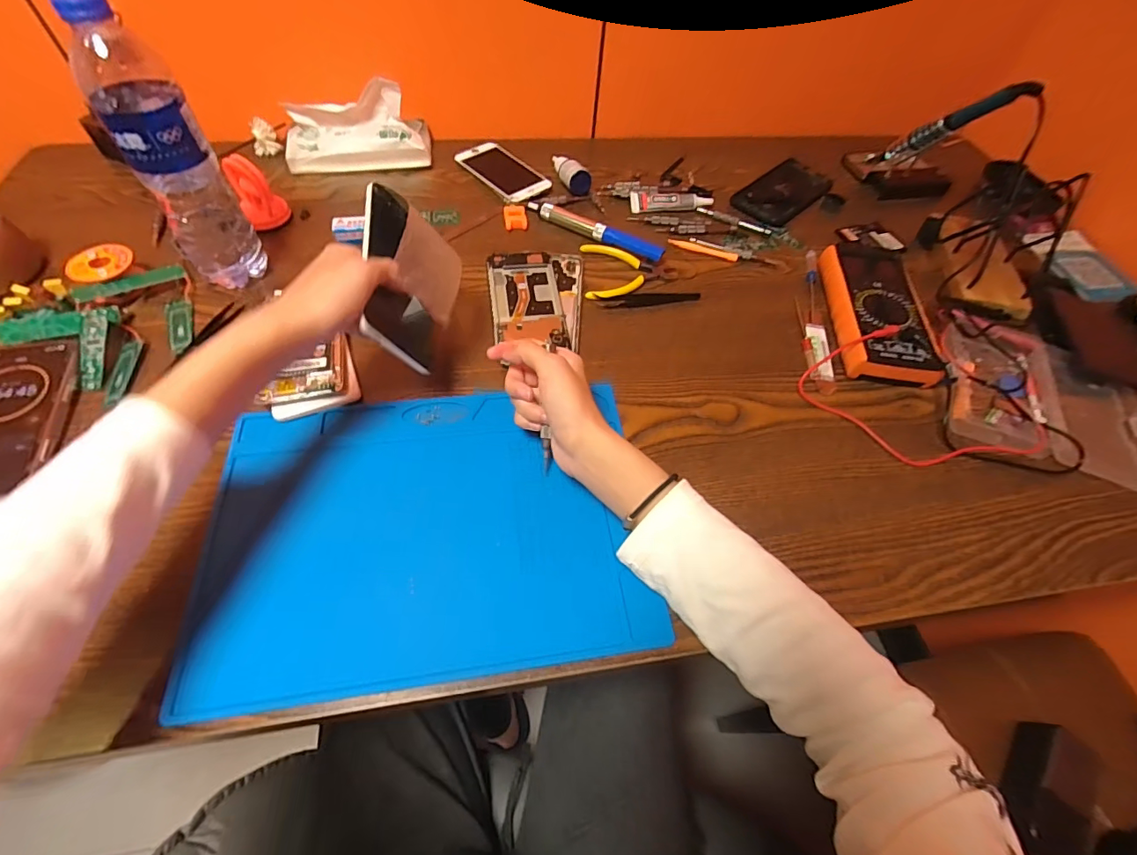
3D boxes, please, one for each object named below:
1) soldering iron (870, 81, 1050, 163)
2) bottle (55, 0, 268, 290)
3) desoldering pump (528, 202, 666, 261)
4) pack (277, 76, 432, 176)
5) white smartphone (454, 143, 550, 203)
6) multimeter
[{"bbox_3d":[0.436,-0.352,0.592,0.022,0.030,0.251,-1,11,-5],"label":"soldering iron"},{"bbox_3d":[-0.339,-0.225,0.426,0.059,0.226,0.058,-38,66,-25],"label":"bottle"},{"bbox_3d":[0.029,-0.233,0.578,0.174,0.016,0.026,23,58,11],"label":"desoldering pump"},{"bbox_3d":[-0.267,-0.373,0.620,0.176,0.079,0.066,-12,58,-12],"label":"pack"},{"bbox_3d":[-0.084,-0.333,0.643,0.066,0.011,0.134,-33,64,-23],"label":"white smartphone"},{"bbox_3d":[0.321,-0.122,0.515,0.086,0.038,0.178,7,56,1],"label":"multimeter"}]

